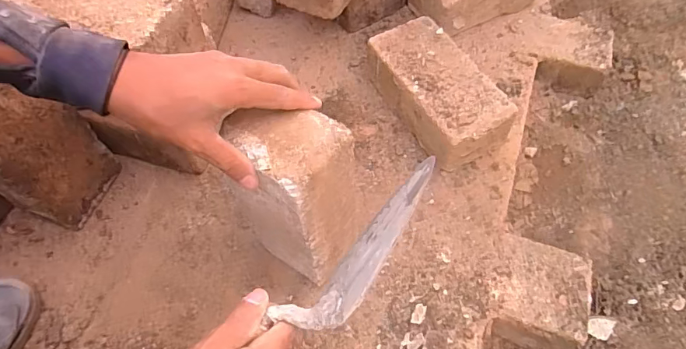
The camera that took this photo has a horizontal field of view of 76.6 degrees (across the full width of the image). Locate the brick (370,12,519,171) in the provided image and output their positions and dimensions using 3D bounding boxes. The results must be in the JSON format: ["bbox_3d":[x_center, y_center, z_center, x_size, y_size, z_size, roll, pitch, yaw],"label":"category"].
[{"bbox_3d":[0.124,-0.113,0.608,0.111,0.082,0.210,-25,59,-12],"label":"brick"}]

